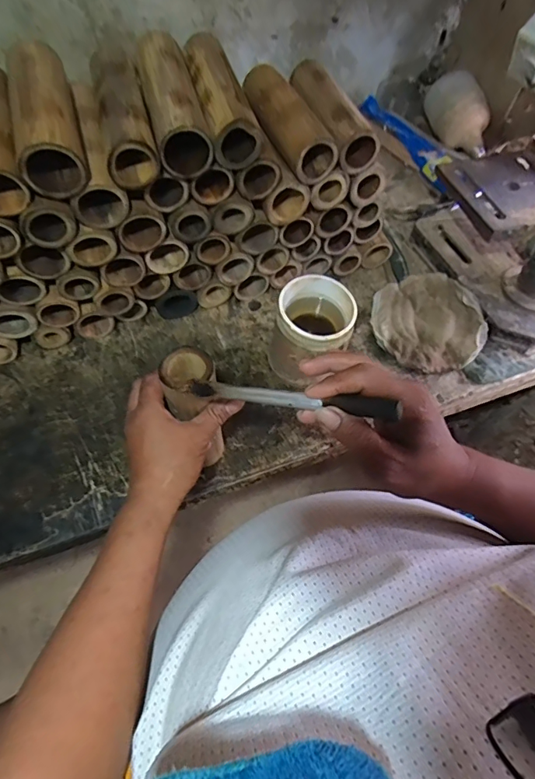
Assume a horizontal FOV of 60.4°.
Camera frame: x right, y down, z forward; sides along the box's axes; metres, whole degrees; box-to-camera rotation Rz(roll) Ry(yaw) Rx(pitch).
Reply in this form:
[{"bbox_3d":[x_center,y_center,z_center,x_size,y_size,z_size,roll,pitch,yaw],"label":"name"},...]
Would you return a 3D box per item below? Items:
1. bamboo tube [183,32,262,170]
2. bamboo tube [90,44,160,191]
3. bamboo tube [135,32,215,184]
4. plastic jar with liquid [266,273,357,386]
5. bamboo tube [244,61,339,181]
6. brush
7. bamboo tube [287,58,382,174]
[{"bbox_3d":[-0.053,-0.326,0.513,0.050,0.051,0.178,-12,63,-10],"label":"bamboo tube"},{"bbox_3d":[-0.153,-0.290,0.487,0.054,0.051,0.177,-13,63,-10],"label":"bamboo tube"},{"bbox_3d":[-0.102,-0.308,0.495,0.057,0.057,0.164,-13,63,-10],"label":"bamboo tube"},{"bbox_3d":[0.059,-0.075,0.597,0.093,0.101,0.094,1,61,-2],"label":"plastic jar with liquid"},{"bbox_3d":[0.023,-0.333,0.564,0.057,0.052,0.182,-18,64,-13],"label":"bamboo tube"},{"bbox_3d":[0.010,0.006,0.361,0.182,0.014,0.012,6,57,32],"label":"brush"},{"bbox_3d":[0.079,-0.352,0.583,0.054,0.051,0.178,-18,64,-12],"label":"bamboo tube"}]

